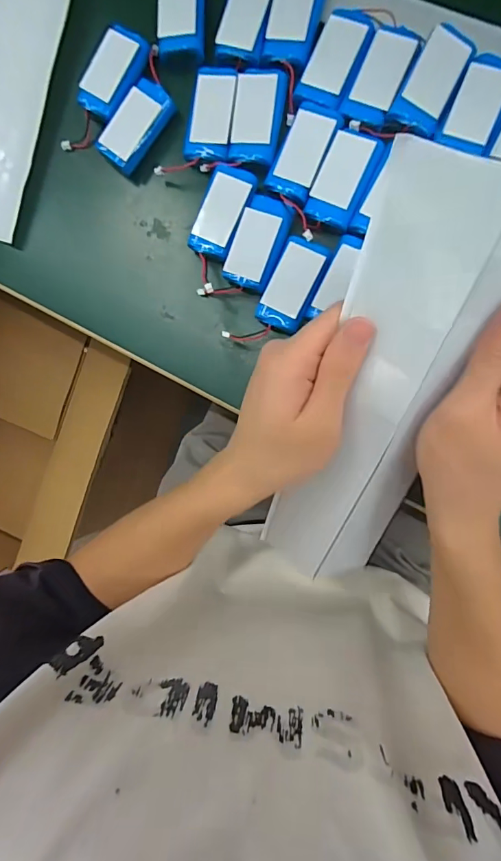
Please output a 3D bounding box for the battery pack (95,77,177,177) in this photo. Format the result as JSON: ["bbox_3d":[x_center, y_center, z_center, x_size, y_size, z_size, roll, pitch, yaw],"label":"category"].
[{"bbox_3d":[-0.093,-0.246,0.344,0.036,0.013,0.069,39,95,7],"label":"battery pack"}]

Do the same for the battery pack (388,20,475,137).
[{"bbox_3d":[0.131,-0.248,0.301,0.035,0.004,0.070,29,94,8],"label":"battery pack"}]

